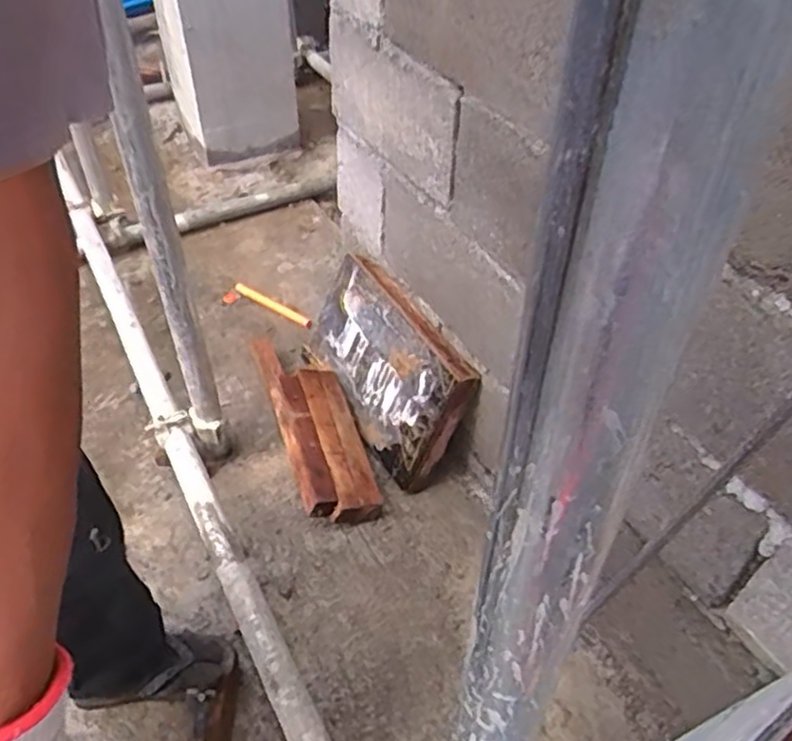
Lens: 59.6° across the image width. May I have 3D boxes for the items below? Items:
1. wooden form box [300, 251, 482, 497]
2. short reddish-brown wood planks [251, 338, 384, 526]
[{"bbox_3d":[-0.024,-0.010,1.309,0.062,0.272,0.427,0,40,-39],"label":"wooden form box"},{"bbox_3d":[-0.162,0.086,1.334,0.144,0.102,0.480,-14,46,-15],"label":"short reddish-brown wood planks"}]

